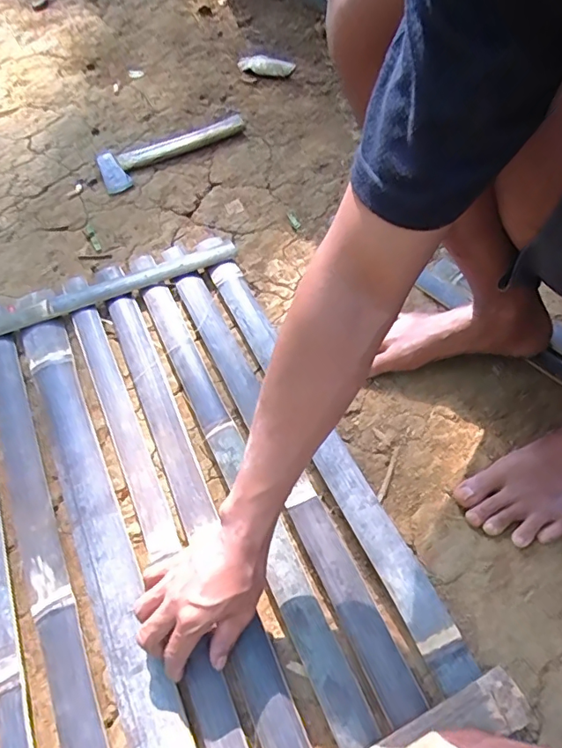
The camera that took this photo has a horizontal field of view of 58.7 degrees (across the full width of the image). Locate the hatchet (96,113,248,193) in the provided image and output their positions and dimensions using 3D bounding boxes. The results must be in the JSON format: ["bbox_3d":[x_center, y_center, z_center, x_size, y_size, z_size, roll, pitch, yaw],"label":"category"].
[{"bbox_3d":[-0.198,-0.410,0.896,0.281,0.025,0.083,-34,62,-18],"label":"hatchet"}]

